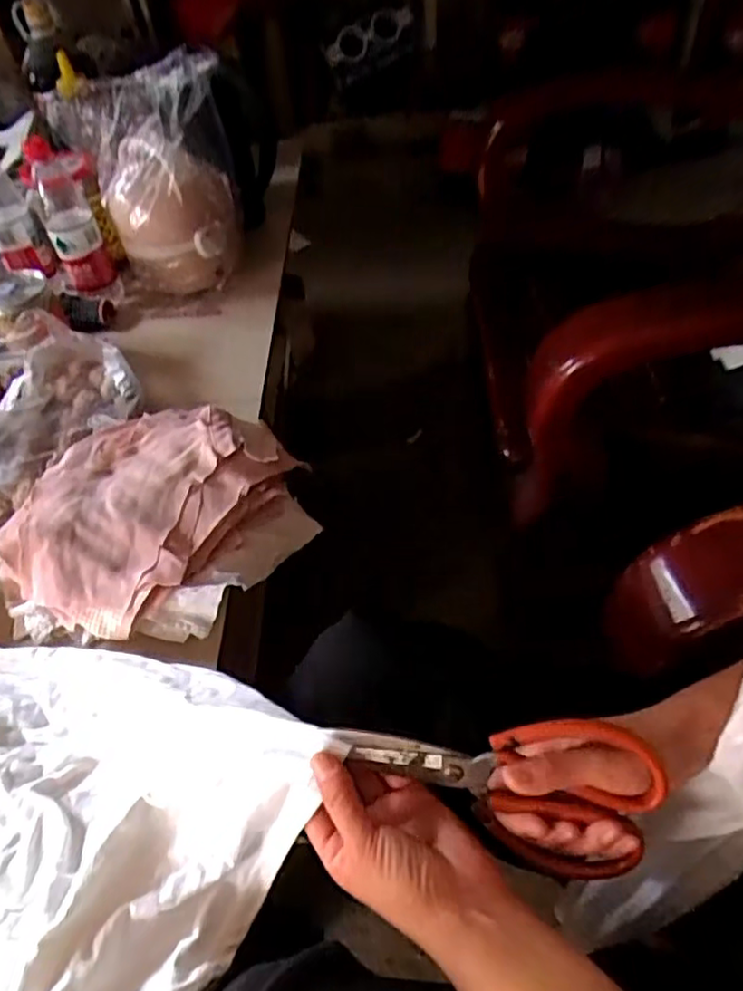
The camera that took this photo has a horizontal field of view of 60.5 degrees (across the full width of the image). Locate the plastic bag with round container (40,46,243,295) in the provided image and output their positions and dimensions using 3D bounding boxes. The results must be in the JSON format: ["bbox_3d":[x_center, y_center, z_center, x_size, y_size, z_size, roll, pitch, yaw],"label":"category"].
[{"bbox_3d":[-0.277,-0.402,0.855,0.204,0.283,0.125,-17,51,-9],"label":"plastic bag with round container"}]

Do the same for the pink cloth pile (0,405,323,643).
[{"bbox_3d":[-0.210,0.021,0.617,0.283,0.078,0.244,0,50,6],"label":"pink cloth pile"}]

